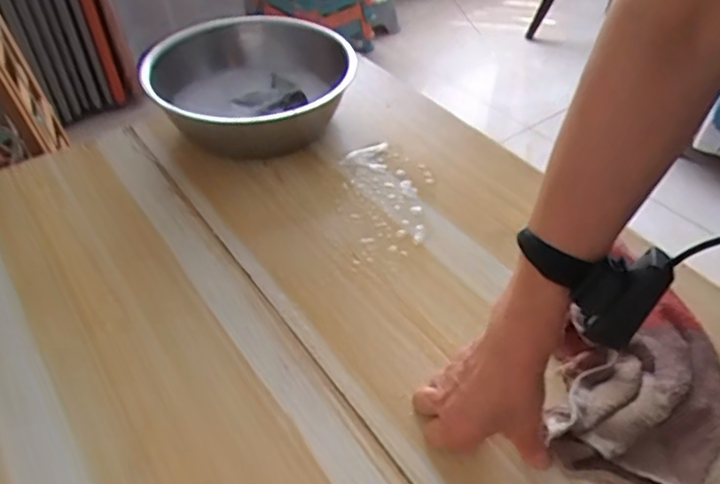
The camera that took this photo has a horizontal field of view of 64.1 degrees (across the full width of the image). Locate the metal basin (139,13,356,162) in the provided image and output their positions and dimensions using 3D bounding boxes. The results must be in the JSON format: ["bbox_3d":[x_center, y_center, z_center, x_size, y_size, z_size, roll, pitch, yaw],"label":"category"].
[{"bbox_3d":[-0.164,-0.243,0.854,0.279,0.100,0.357,-11,46,-10],"label":"metal basin"}]

